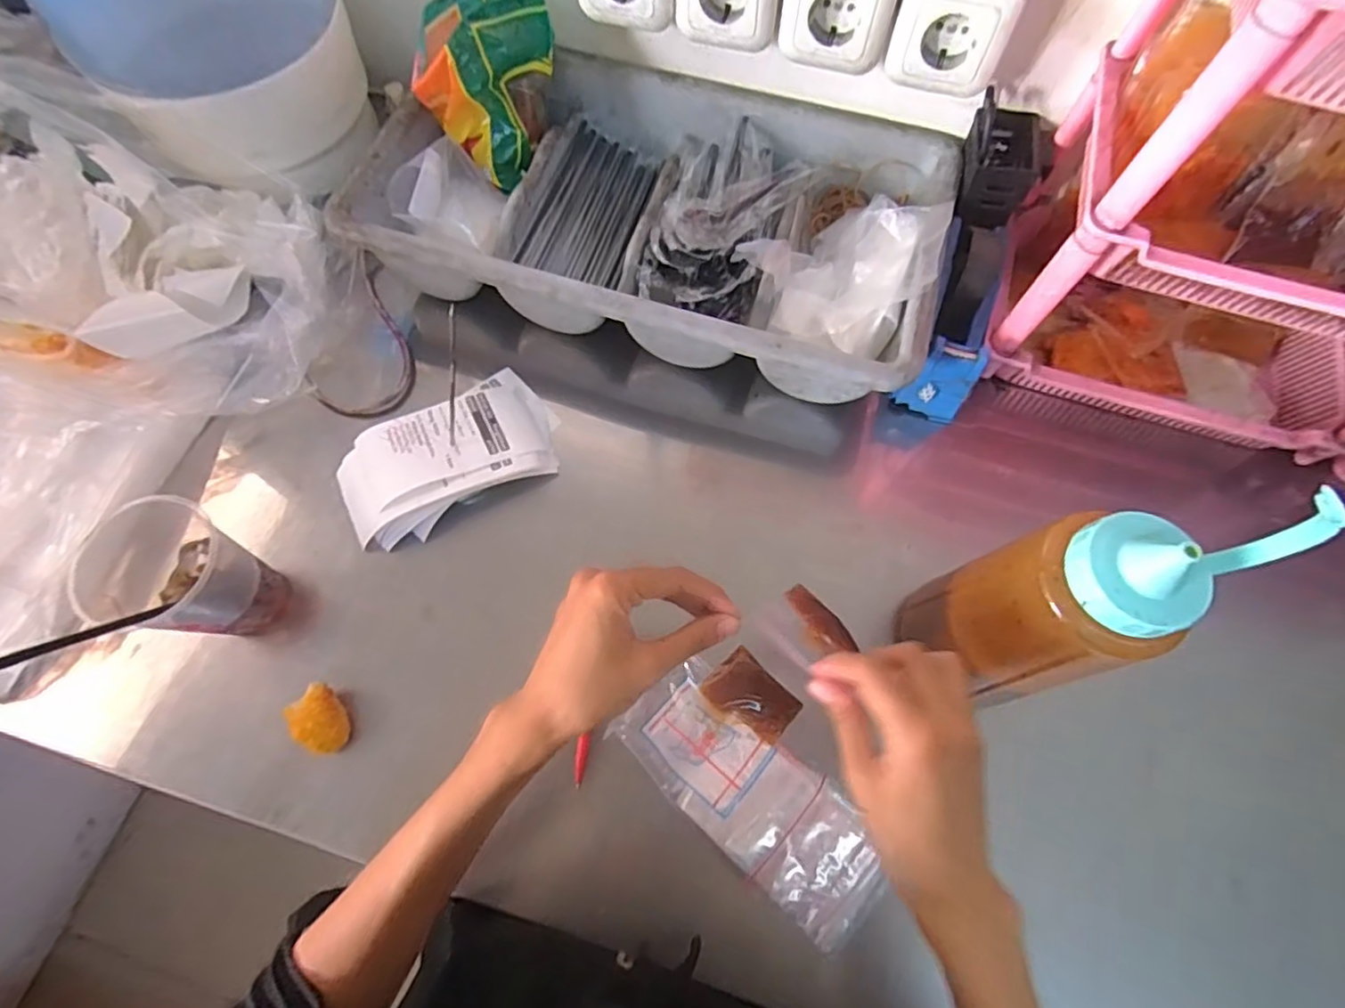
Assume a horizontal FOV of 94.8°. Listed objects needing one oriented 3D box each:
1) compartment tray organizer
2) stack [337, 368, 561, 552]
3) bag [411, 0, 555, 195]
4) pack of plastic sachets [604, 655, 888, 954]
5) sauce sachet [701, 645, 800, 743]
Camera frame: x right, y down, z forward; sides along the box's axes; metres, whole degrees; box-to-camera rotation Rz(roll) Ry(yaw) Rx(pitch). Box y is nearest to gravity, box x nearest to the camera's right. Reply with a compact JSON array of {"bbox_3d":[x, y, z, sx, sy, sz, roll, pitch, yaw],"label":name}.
[{"bbox_3d":[-0.013,-0.264,0.548,0.486,0.099,0.275,16,69,5],"label":"compartment tray organizer"},{"bbox_3d":[-0.185,-0.040,0.516,0.182,0.038,0.108,-31,72,-13],"label":"stack"},{"bbox_3d":[-0.164,-0.375,0.549,0.094,0.109,0.107,16,69,5],"label":"bag"},{"bbox_3d":[0.056,0.201,0.429,0.195,0.018,0.080,41,73,14],"label":"pack of plastic sachets"},{"bbox_3d":[0.058,0.145,0.460,0.050,0.015,0.064,-42,75,-16],"label":"sauce sachet"}]

